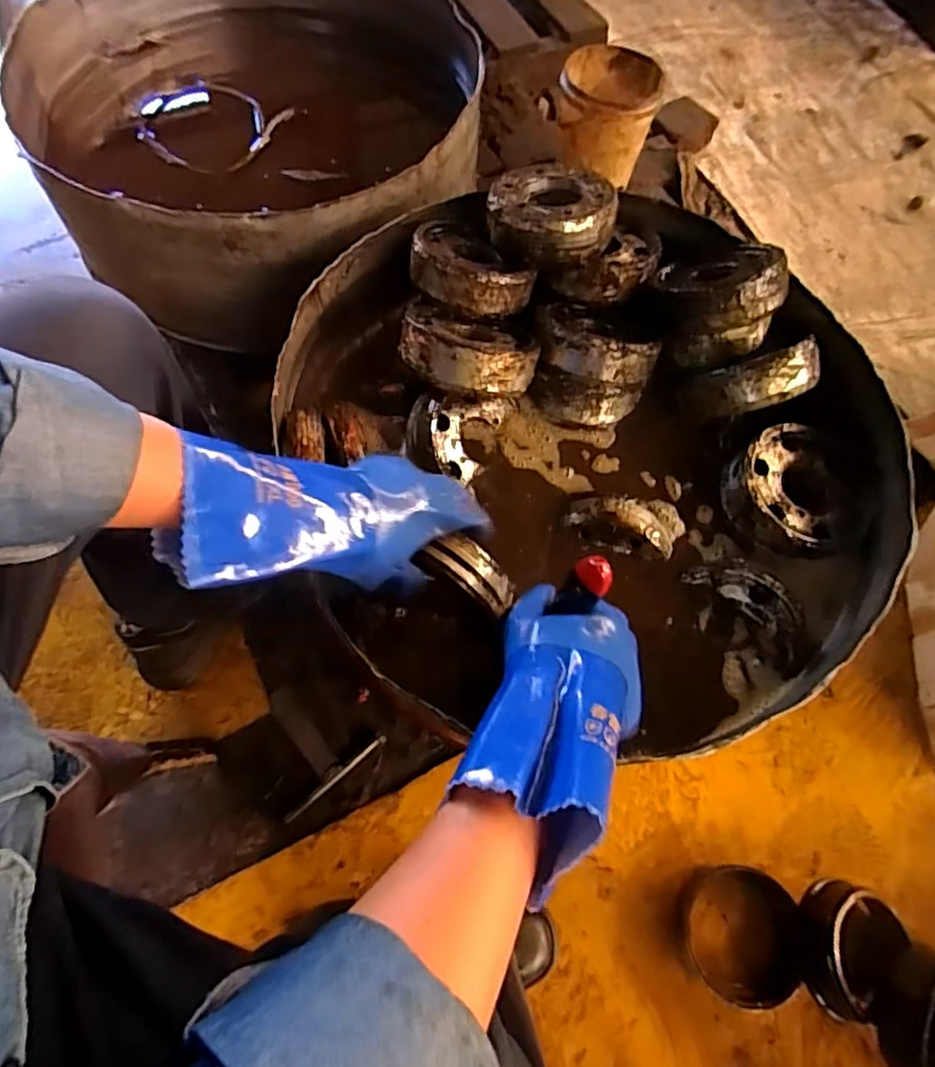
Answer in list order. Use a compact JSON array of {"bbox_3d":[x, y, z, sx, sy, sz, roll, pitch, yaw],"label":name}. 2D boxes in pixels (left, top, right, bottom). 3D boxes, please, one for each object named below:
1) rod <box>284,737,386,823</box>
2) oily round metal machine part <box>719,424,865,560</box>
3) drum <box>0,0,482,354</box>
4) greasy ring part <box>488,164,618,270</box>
[{"bbox_3d":[-0.155,0.287,0.722,0.141,0.009,0.009,-37,73,-17],"label":"rod"},{"bbox_3d":[0.293,-0.040,0.554,0.111,0.035,0.116,1,66,-2],"label":"oily round metal machine part"},{"bbox_3d":[-0.260,-0.519,0.789,0.552,0.196,0.537,1,66,-2],"label":"drum"},{"bbox_3d":[0.079,-0.307,0.591,0.113,0.050,0.106,1,66,-2],"label":"greasy ring part"}]

